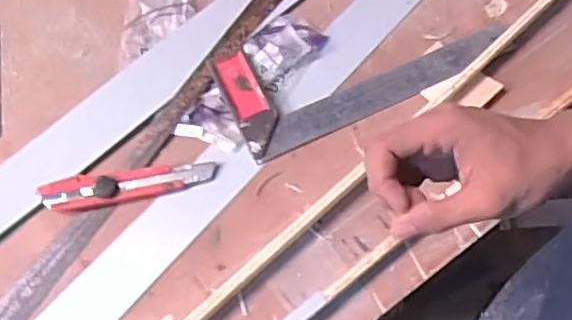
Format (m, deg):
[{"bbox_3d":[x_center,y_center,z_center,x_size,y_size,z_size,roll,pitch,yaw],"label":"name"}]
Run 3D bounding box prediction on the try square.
[{"bbox_3d":[0.076,-0.107,0.635,0.289,0.016,0.121,-23,68,-9],"label":"try square"}]

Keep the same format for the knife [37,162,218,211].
[{"bbox_3d":[-0.152,0.023,0.581,0.163,0.014,0.035,-10,66,-3],"label":"knife"}]

